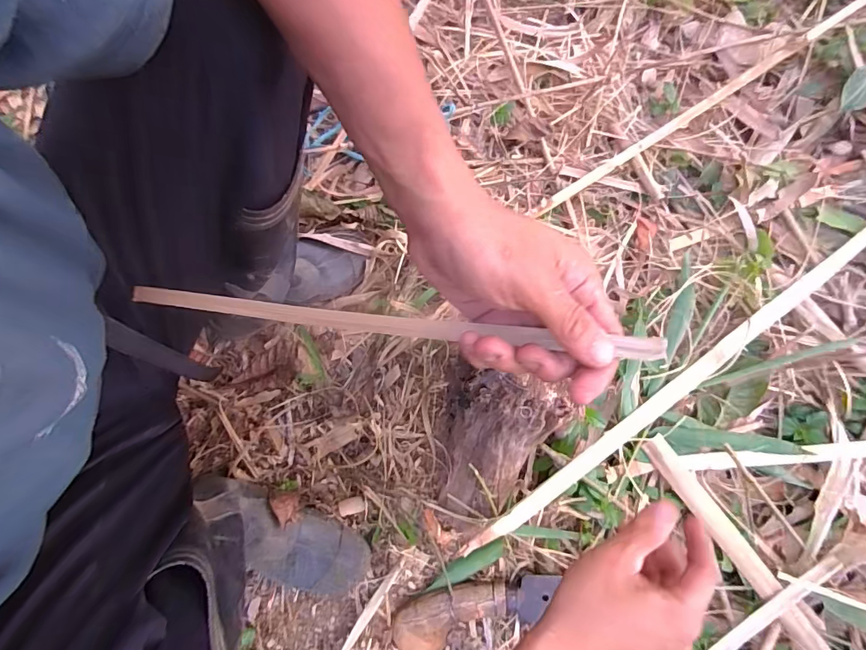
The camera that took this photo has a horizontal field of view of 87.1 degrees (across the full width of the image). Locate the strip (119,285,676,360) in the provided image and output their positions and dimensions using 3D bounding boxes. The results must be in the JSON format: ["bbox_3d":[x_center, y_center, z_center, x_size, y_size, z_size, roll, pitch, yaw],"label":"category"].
[{"bbox_3d":[-0.060,-0.005,0.308,0.387,0.009,0.013,6,78,21],"label":"strip"}]

